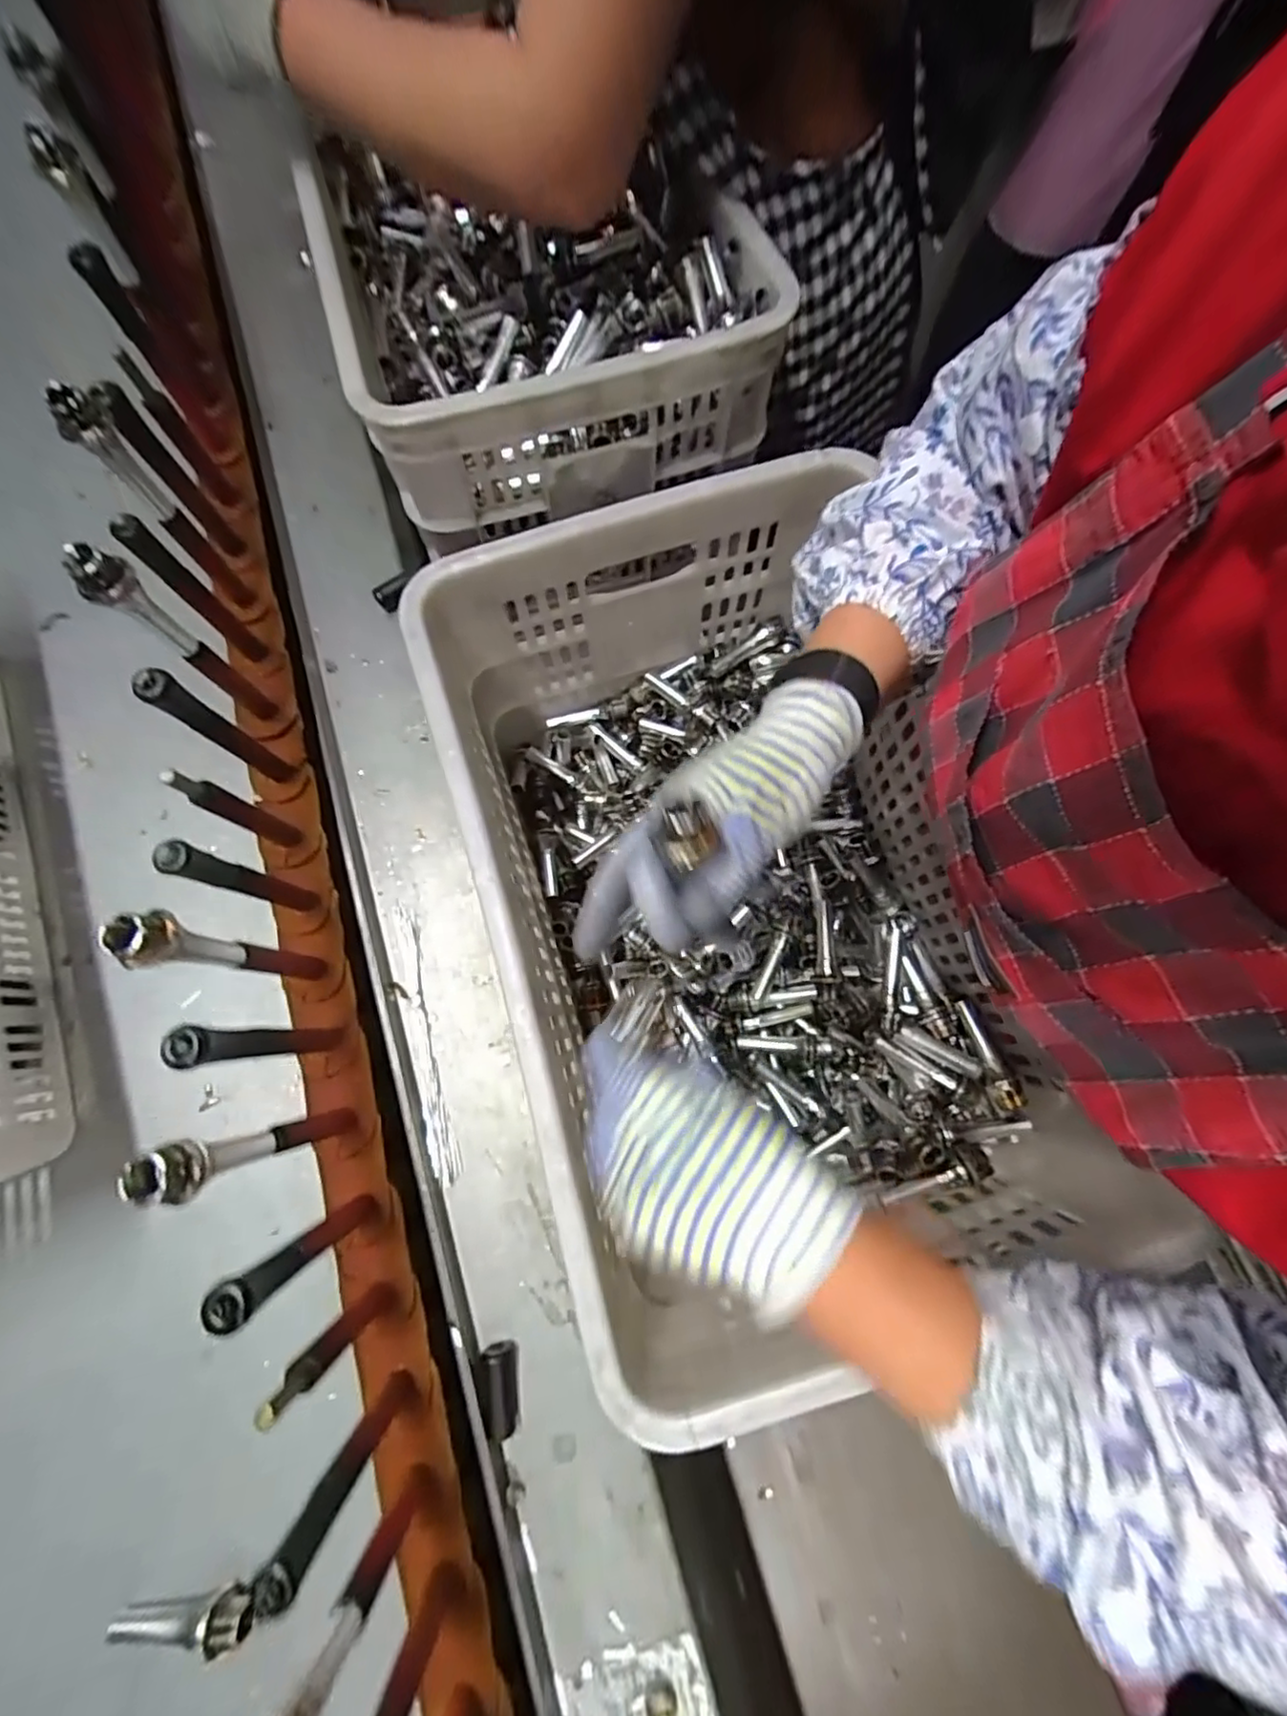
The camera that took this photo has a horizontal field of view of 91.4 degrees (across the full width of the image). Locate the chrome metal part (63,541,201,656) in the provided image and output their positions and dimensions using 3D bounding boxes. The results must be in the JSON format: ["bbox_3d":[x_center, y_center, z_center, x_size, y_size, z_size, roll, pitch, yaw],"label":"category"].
[{"bbox_3d":[-0.290,-0.144,0.361,0.019,0.081,0.020,-1,76,0],"label":"chrome metal part"}]

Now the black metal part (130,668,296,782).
[{"bbox_3d":[-0.271,-0.079,0.411,0.012,0.145,0.018,43,80,10],"label":"black metal part"}]

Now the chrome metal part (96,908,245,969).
[{"bbox_3d":[-0.230,0.044,0.317,0.022,0.084,0.016,-40,79,-9],"label":"chrome metal part"}]

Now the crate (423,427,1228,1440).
[{"bbox_3d":[0.066,0.031,0.479,0.319,0.243,0.510,-18,76,-4],"label":"crate"}]

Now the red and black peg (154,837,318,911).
[{"bbox_3d":[-0.246,0.014,0.389,0.021,0.150,0.018,19,76,5],"label":"red and black peg"}]

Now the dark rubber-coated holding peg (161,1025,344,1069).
[{"bbox_3d":[-0.214,0.106,0.361,0.015,0.144,0.017,0,76,0],"label":"dark rubber-coated holding peg"}]

